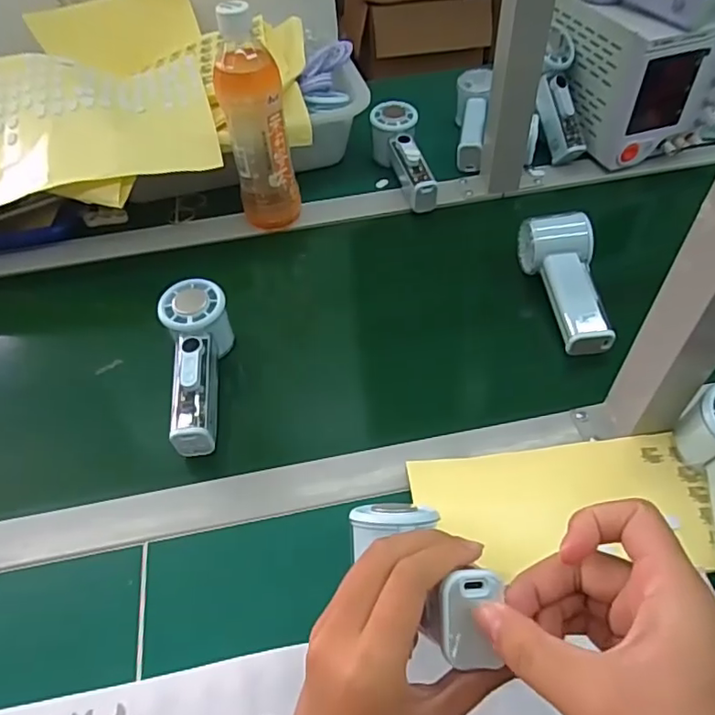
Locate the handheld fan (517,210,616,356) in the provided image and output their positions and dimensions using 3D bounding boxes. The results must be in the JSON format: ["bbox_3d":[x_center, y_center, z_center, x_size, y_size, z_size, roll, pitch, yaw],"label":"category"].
[{"bbox_3d":[0.201,-0.071,0.535,0.056,0.044,0.150,-7,63,-2],"label":"handheld fan"}]

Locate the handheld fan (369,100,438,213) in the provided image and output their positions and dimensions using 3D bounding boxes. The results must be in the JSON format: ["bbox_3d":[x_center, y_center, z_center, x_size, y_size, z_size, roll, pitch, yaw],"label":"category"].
[{"bbox_3d":[0.060,-0.235,0.675,0.049,0.059,0.150,-15,66,-9],"label":"handheld fan"}]

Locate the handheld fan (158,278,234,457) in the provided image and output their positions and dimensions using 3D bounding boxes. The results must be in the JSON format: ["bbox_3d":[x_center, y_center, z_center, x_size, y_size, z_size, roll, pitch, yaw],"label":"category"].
[{"bbox_3d":[-0.140,0.010,0.490,0.053,0.052,0.155,-6,64,-1],"label":"handheld fan"}]

